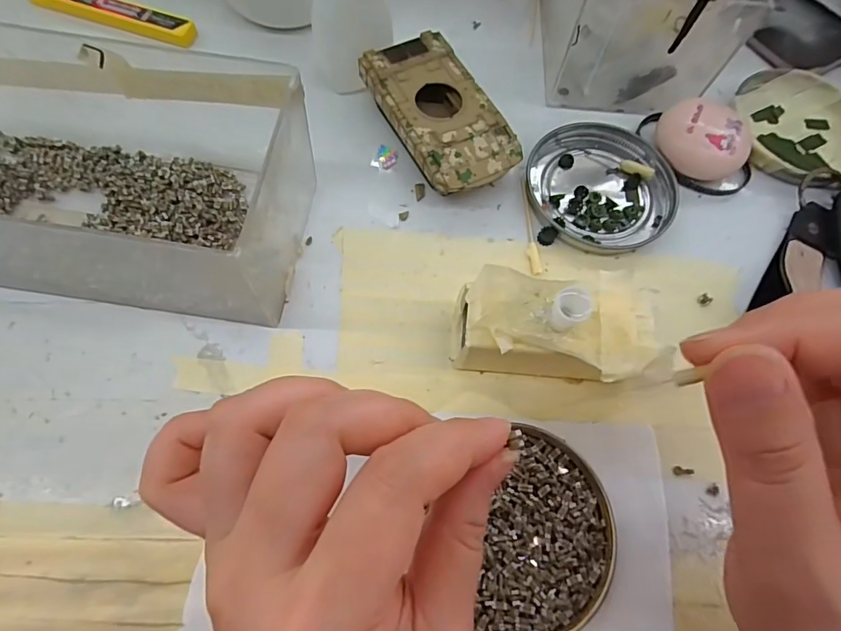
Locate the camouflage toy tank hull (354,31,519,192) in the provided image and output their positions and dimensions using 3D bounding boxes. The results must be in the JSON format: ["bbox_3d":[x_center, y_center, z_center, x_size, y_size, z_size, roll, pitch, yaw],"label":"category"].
[{"bbox_3d":[0.009,-0.103,0.268,0.054,0.027,0.094,-27,71,-13],"label":"camouflage toy tank hull"}]

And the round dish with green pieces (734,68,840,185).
[{"bbox_3d":[0.222,-0.113,0.294,0.078,0.013,0.078,1,67,-2],"label":"round dish with green pieces"}]

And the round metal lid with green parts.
[{"bbox_3d":[0.096,-0.071,0.269,0.077,0.009,0.077,1,67,-2],"label":"round metal lid with green parts"}]

